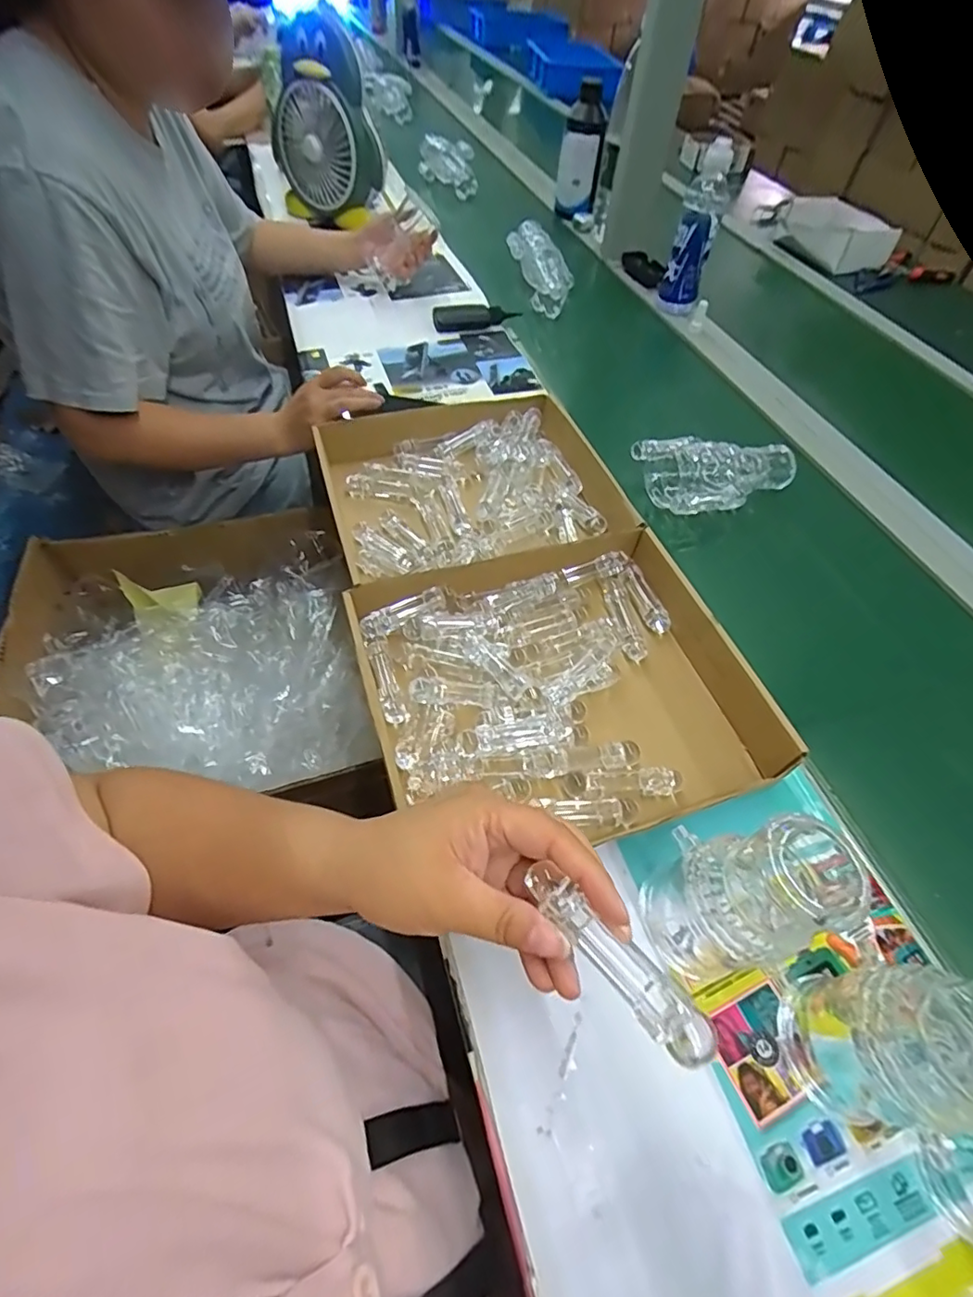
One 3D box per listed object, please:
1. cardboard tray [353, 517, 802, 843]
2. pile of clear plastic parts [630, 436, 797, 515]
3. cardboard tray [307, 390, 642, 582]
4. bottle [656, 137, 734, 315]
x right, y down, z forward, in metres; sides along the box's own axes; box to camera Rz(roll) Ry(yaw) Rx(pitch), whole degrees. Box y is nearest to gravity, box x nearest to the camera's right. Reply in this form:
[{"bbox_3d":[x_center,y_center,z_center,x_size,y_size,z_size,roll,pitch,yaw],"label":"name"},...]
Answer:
[{"bbox_3d":[0.071,0.030,0.503,0.336,0.060,0.265,-13,56,-13],"label":"cardboard tray"},{"bbox_3d":[0.289,-0.226,0.694,0.181,0.052,0.131,-13,55,-12],"label":"pile of clear plastic parts"},{"bbox_3d":[-0.022,-0.182,0.670,0.321,0.068,0.281,-11,55,-11],"label":"cardboard tray"},{"bbox_3d":[0.350,-0.691,0.949,0.069,0.228,0.064,12,54,5],"label":"bottle"}]

